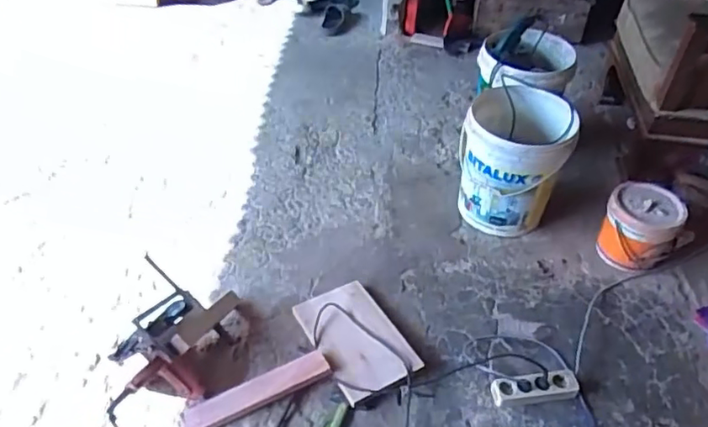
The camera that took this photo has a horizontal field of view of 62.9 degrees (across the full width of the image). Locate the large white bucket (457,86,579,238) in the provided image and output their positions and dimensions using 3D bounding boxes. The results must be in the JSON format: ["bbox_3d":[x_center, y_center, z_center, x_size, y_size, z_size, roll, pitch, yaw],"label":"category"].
[{"bbox_3d":[0.486,-0.157,1.794,0.308,0.355,0.312,-1,44,0],"label":"large white bucket"}]

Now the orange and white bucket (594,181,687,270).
[{"bbox_3d":[0.822,0.044,1.677,0.198,0.195,0.191,-1,44,0],"label":"orange and white bucket"}]

